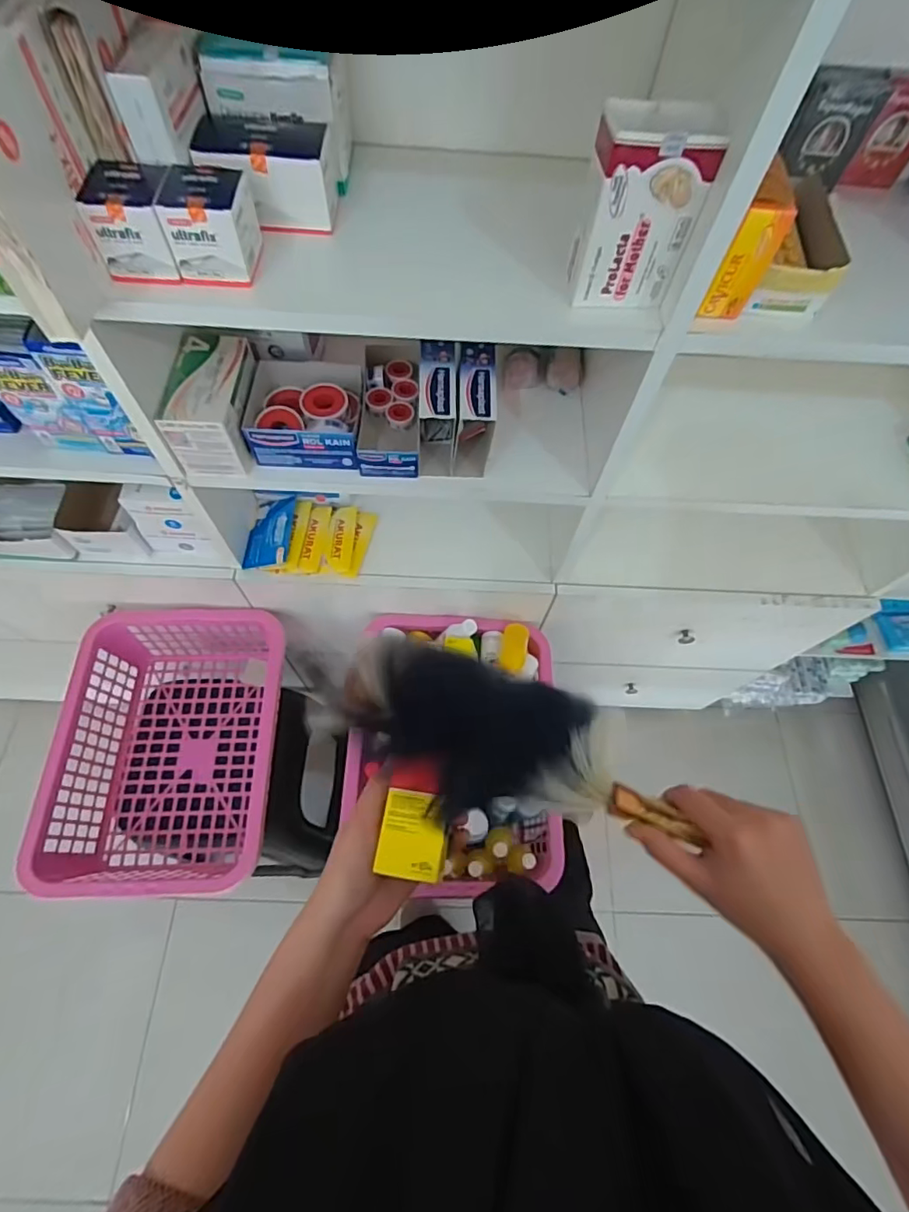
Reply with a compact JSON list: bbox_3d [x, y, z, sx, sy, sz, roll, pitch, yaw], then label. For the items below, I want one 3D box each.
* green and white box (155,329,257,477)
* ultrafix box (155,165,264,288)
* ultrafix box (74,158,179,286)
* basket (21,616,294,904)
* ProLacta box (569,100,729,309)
[{"bbox_3d":[-0.269,-0.228,0.611,0.074,0.087,0.131,3,64,-2],"label":"green and white box"},{"bbox_3d":[-0.189,-0.298,0.423,0.056,0.058,0.058,5,64,-1],"label":"ultrafix box"},{"bbox_3d":[-0.245,-0.300,0.423,0.055,0.056,0.062,3,64,-2],"label":"ultrafix box"},{"bbox_3d":[-0.432,0.216,0.850,0.293,0.161,0.408,1,64,-3],"label":"basket"},{"bbox_3d":[0.135,-0.295,0.404,0.081,0.116,0.047,-1,64,-4],"label":"ProLacta box"}]

